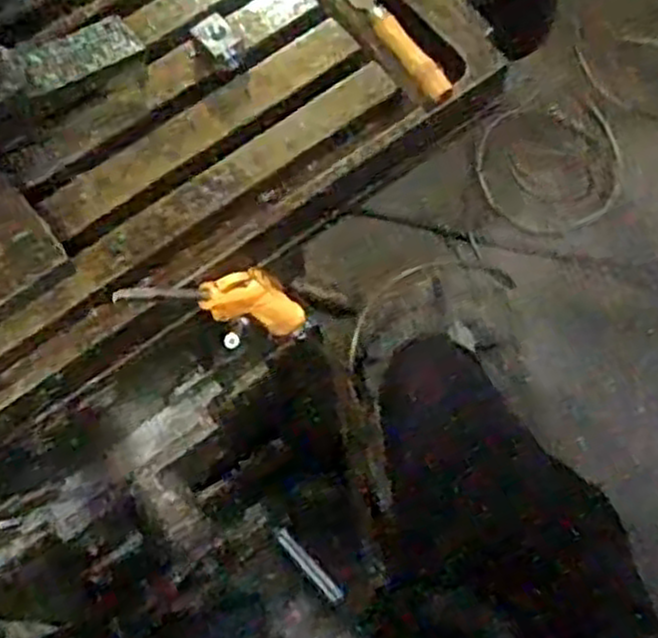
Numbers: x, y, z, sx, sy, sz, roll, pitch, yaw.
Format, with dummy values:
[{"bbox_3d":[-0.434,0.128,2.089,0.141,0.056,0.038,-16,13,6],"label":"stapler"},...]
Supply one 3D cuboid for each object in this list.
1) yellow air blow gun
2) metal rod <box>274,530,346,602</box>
[{"bbox_3d":[-0.063,-0.014,0.547,0.049,0.201,0.022,-38,70,15],"label":"yellow air blow gun"},{"bbox_3d":[-0.016,0.209,0.672,0.012,0.004,0.076,-41,91,-14],"label":"metal rod"}]

